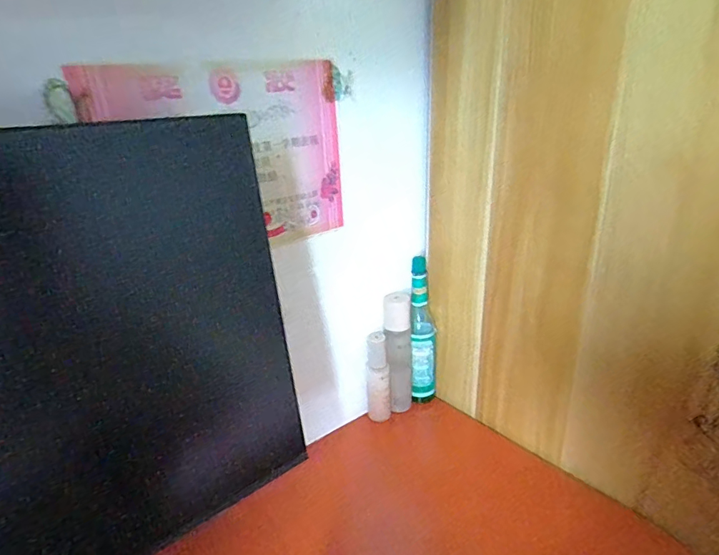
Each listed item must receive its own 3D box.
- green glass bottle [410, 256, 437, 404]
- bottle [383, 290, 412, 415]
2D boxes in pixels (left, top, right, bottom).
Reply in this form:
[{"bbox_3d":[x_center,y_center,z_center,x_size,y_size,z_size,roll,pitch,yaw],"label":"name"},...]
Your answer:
[{"bbox_3d":[0.104,0.086,0.754,0.044,0.233,0.055,1,22,7],"label":"green glass bottle"},{"bbox_3d":[0.060,0.119,0.730,0.044,0.192,0.034,-1,22,2],"label":"bottle"}]

